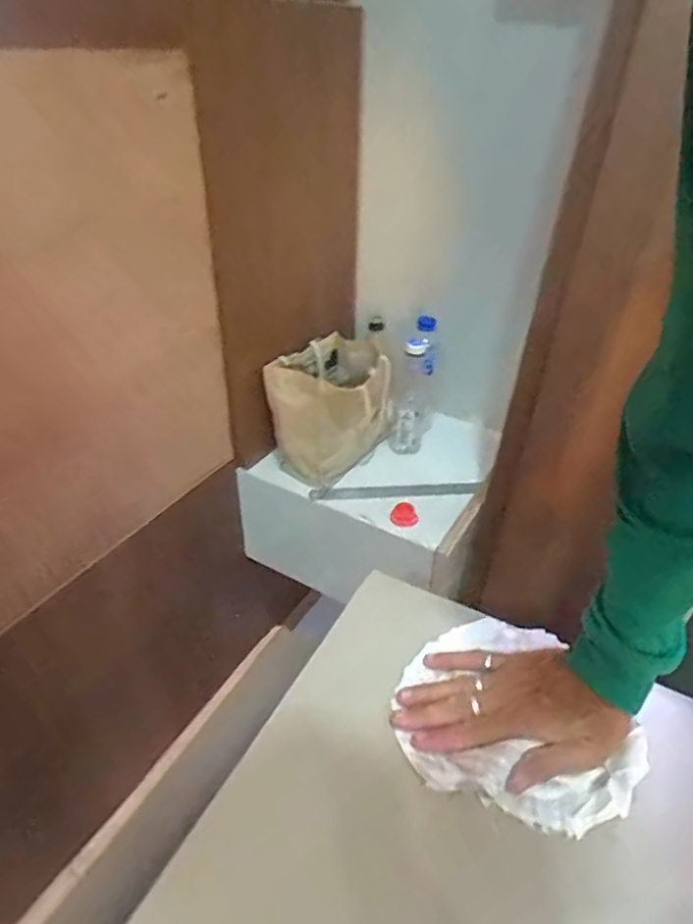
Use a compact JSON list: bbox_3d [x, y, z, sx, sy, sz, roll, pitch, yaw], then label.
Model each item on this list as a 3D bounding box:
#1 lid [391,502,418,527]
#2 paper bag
[{"bbox_3d":[0.084,0.078,0.870,0.042,0.004,0.042,4,50,-5],"label":"lid"},{"bbox_3d":[-0.021,-0.094,0.952,0.145,0.161,0.214,15,37,18],"label":"paper bag"}]

